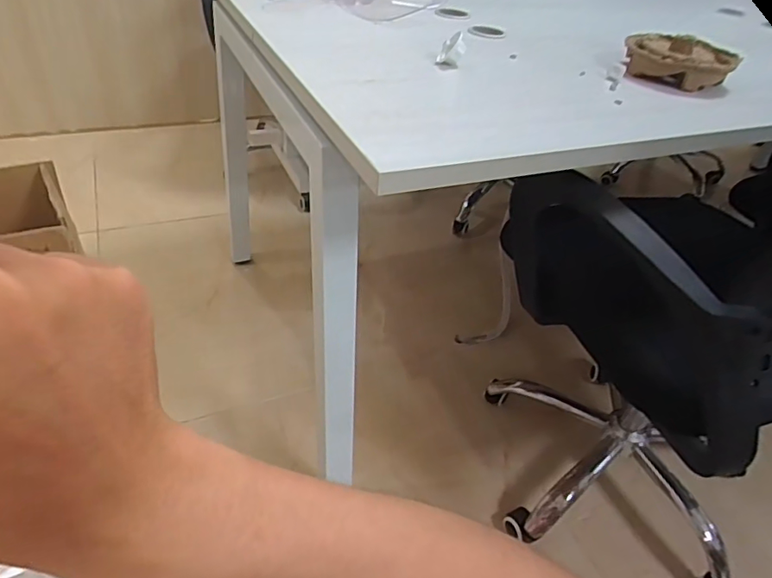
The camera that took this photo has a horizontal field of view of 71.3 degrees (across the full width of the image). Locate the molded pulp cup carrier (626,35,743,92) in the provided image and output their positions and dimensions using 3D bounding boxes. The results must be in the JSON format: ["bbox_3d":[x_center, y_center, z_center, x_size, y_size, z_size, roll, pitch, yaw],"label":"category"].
[{"bbox_3d":[0.450,-0.351,0.831,0.153,0.052,0.170,20,41,15],"label":"molded pulp cup carrier"}]

